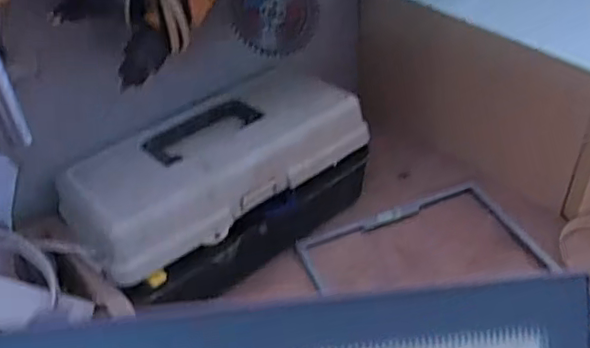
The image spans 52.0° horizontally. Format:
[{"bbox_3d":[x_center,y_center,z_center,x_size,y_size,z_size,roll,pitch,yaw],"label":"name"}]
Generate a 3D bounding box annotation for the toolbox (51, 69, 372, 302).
[{"bbox_3d":[-0.092,0.010,0.752,0.344,0.149,0.176,-32,48,-28],"label":"toolbox"}]

